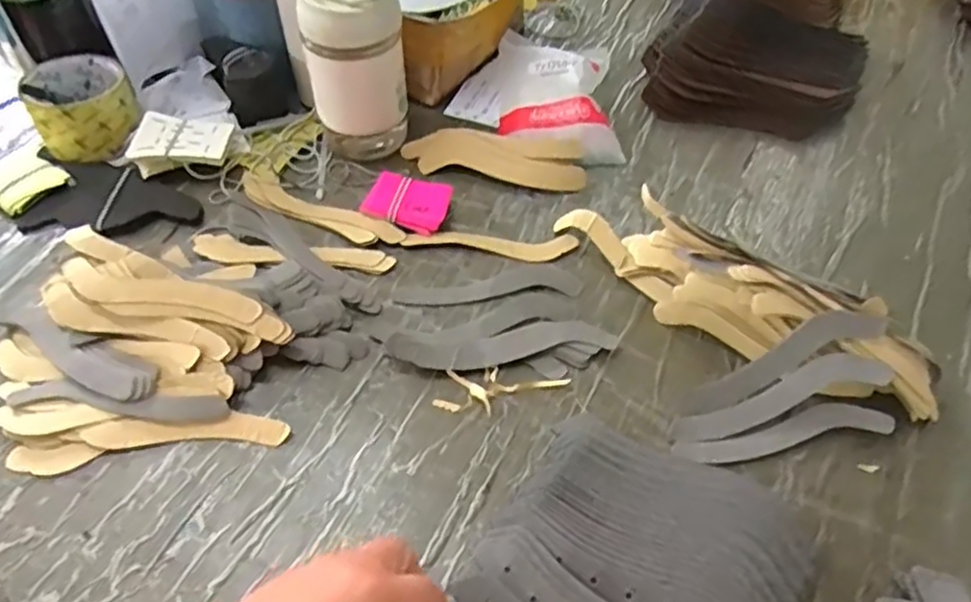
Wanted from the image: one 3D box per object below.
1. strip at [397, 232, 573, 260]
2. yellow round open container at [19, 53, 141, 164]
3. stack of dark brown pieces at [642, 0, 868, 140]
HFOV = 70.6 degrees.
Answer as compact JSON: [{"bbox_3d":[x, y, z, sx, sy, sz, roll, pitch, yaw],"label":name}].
[{"bbox_3d":[0.004,-0.047,0.580,0.145,0.006,0.026,1,51,0],"label":"strip"},{"bbox_3d":[-0.371,-0.182,0.633,0.086,0.070,0.089,0,51,0],"label":"yellow round open container"},{"bbox_3d":[0.272,-0.240,0.696,0.206,0.065,0.148,21,54,15],"label":"stack of dark brown pieces"}]

